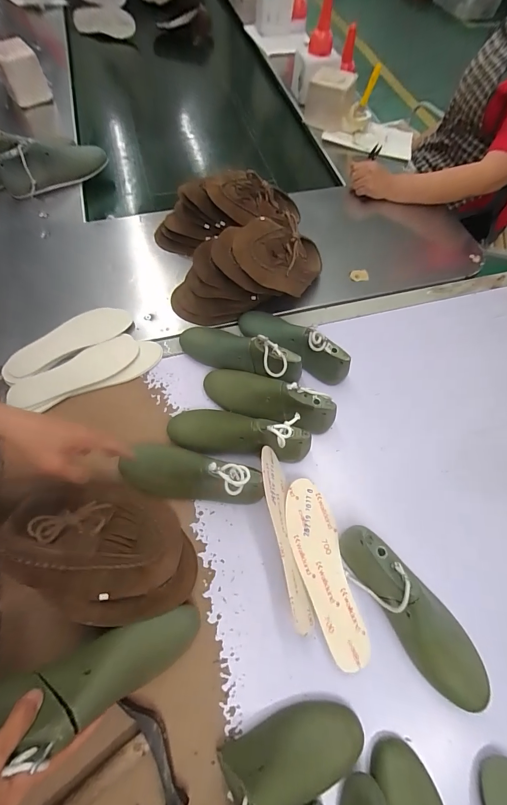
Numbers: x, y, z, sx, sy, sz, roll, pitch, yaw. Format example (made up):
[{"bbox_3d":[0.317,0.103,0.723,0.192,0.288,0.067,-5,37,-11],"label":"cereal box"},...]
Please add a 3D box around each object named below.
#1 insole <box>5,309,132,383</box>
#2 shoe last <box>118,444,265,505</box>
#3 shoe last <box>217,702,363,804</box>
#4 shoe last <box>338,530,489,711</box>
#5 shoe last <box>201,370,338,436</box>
[{"bbox_3d":[-0.365,-0.124,0.680,0.249,0.013,0.087,-30,74,-23],"label":"insole"},{"bbox_3d":[-0.091,0.110,0.542,0.218,0.090,0.075,4,64,0],"label":"shoe last"},{"bbox_3d":[0.050,0.424,0.413,0.174,0.069,0.071,-6,64,-5],"label":"shoe last"},{"bbox_3d":[0.217,0.288,0.466,0.072,0.095,0.261,-37,71,-18],"label":"shoe last"},{"bbox_3d":[0.021,-0.007,0.612,0.246,0.076,0.075,23,65,9],"label":"shoe last"}]

